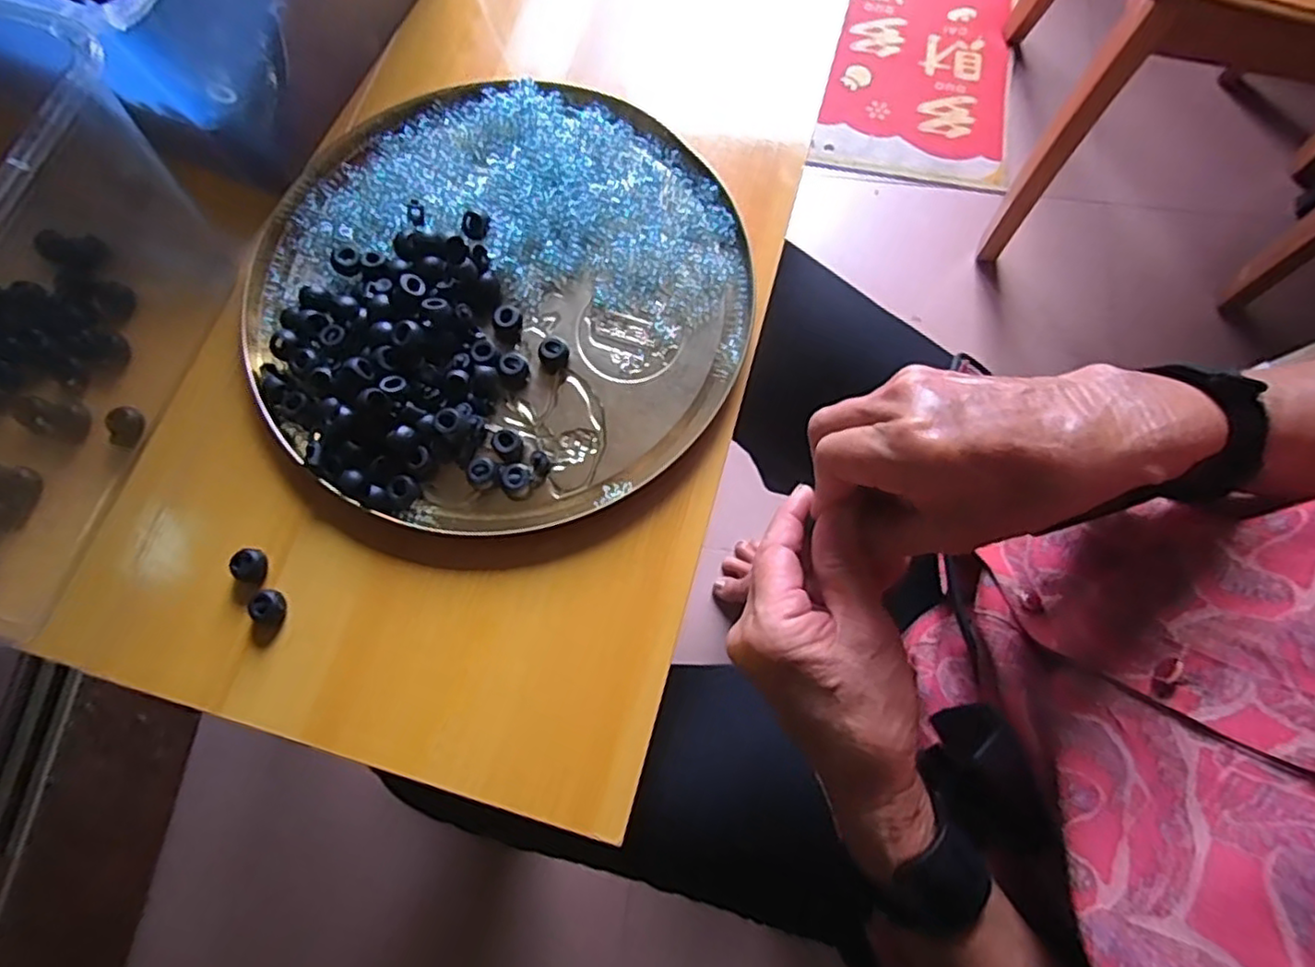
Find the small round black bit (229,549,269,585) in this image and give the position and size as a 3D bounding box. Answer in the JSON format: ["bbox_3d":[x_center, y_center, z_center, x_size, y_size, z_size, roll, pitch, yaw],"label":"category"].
[{"bbox_3d":[-0.220,0.045,0.359,0.015,0.010,0.018,-6,74,-1],"label":"small round black bit"}]

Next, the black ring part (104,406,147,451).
[{"bbox_3d":[-0.306,-0.033,0.381,0.018,0.010,0.022,25,76,7],"label":"black ring part"}]

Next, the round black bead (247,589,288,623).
[{"bbox_3d":[-0.208,0.065,0.353,0.016,0.012,0.015,-12,74,-3],"label":"round black bead"}]

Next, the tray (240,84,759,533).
[{"bbox_3d":[-0.096,-0.119,0.394,0.287,0.032,0.285,0,74,1],"label":"tray"}]

